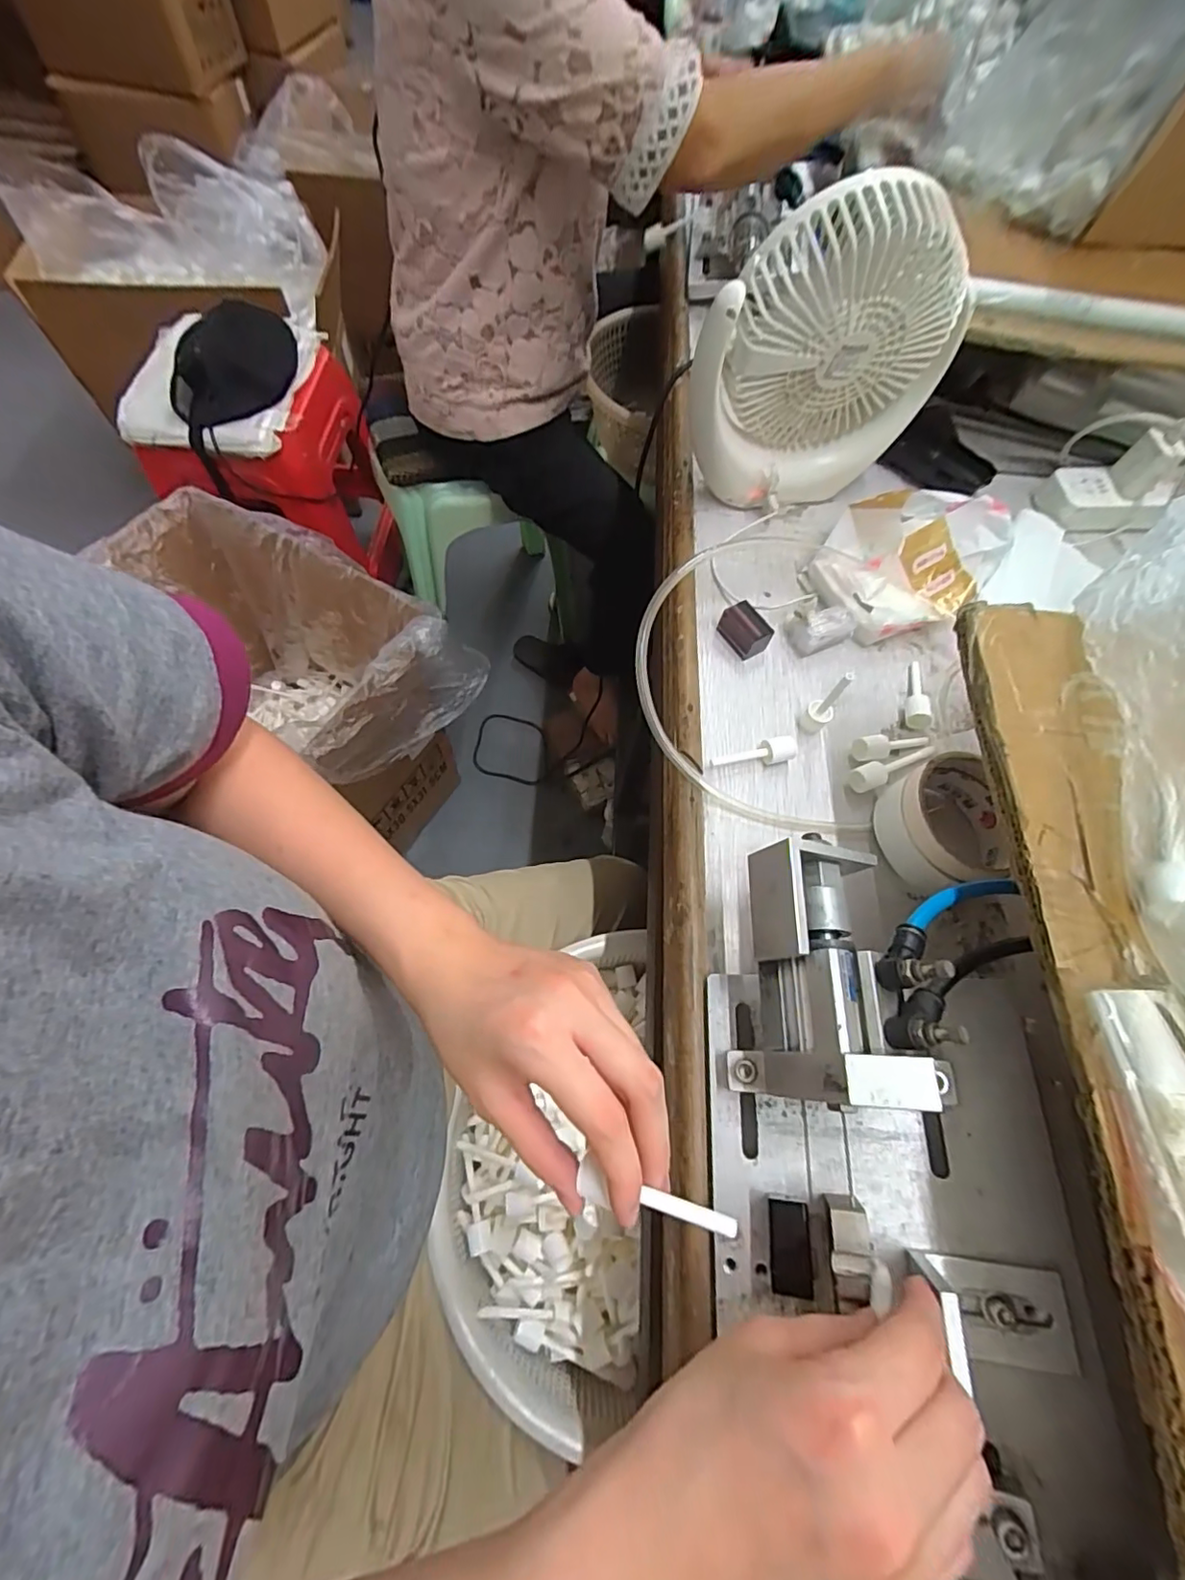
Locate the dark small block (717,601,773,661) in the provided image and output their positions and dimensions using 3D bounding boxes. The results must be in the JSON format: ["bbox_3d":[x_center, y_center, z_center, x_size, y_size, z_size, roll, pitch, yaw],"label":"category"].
[{"bbox_3d":[0.124,-0.130,0.466,0.026,0.027,0.038,-24,69,-13],"label":"dark small block"}]

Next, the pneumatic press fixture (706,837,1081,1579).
[{"bbox_3d":[0.133,0.214,0.254,0.127,0.099,0.379,1,66,-3],"label":"pneumatic press fixture"}]

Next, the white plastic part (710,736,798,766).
[{"bbox_3d":[0.117,-0.026,0.421,0.065,0.014,0.015,-7,66,-7],"label":"white plastic part"}]

